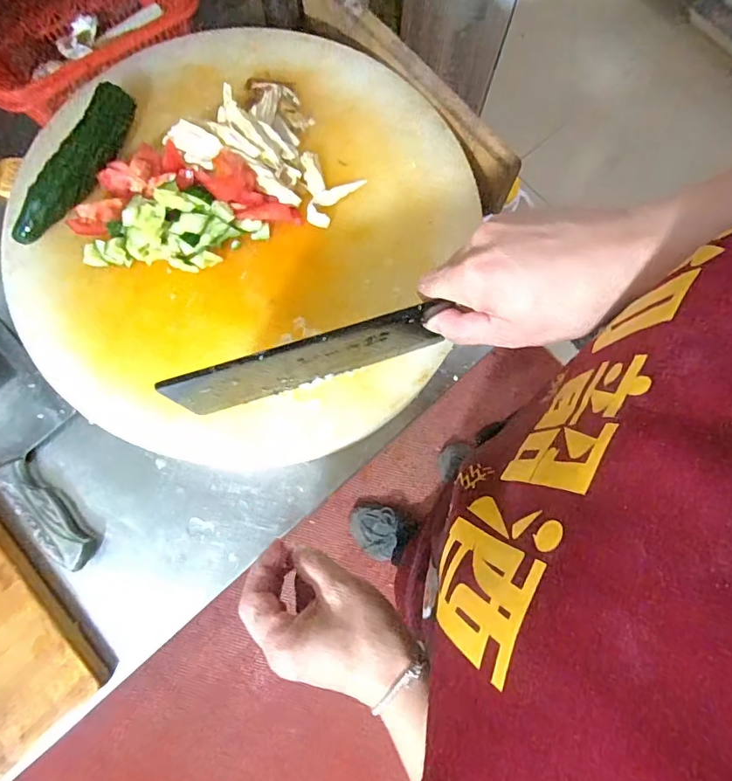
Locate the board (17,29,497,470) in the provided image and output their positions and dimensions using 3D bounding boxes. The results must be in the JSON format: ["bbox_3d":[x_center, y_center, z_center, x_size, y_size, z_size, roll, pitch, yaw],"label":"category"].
[{"bbox_3d":[-0.098,-0.142,0.433,0.356,0.025,0.401,15,78,2],"label":"board"}]

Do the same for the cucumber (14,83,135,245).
[{"bbox_3d":[-0.243,-0.192,0.412,0.029,0.025,0.154,26,78,4],"label":"cucumber"}]

